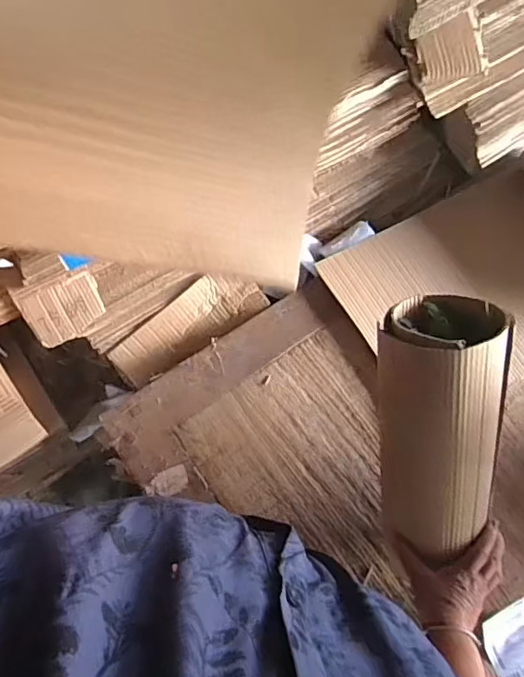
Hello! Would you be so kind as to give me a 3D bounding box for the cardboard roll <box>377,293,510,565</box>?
[{"bbox_3d":[0.204,0.108,0.616,0.127,0.114,0.285,-5,108,-3],"label":"cardboard roll"}]

